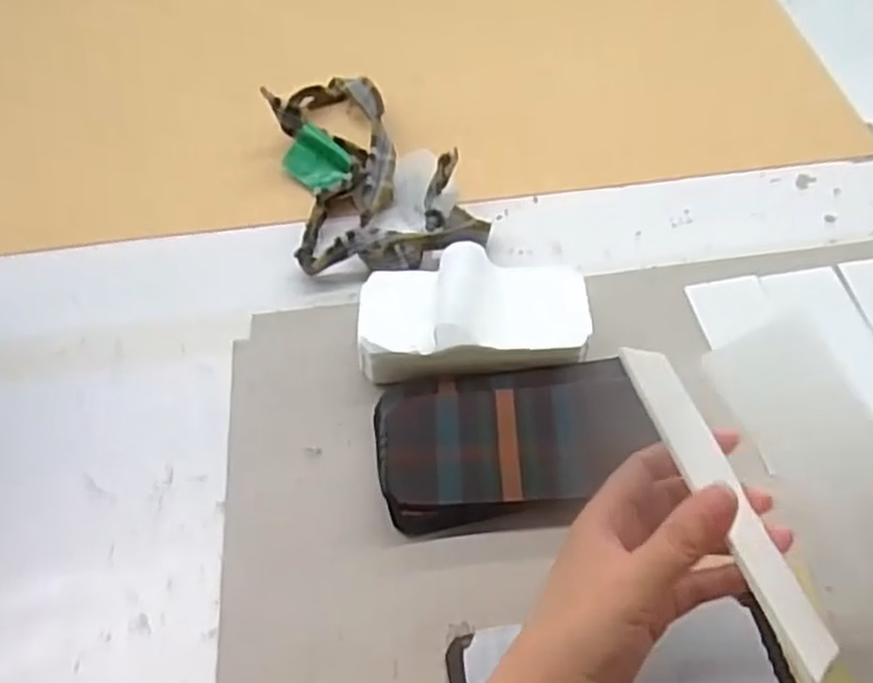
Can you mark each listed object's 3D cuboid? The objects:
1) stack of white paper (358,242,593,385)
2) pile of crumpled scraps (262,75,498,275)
[{"bbox_3d":[0.026,-0.015,0.498,0.152,0.047,0.084,-3,52,3],"label":"stack of white paper"},{"bbox_3d":[-0.052,-0.142,0.608,0.140,0.043,0.267,-13,52,-5],"label":"pile of crumpled scraps"}]

